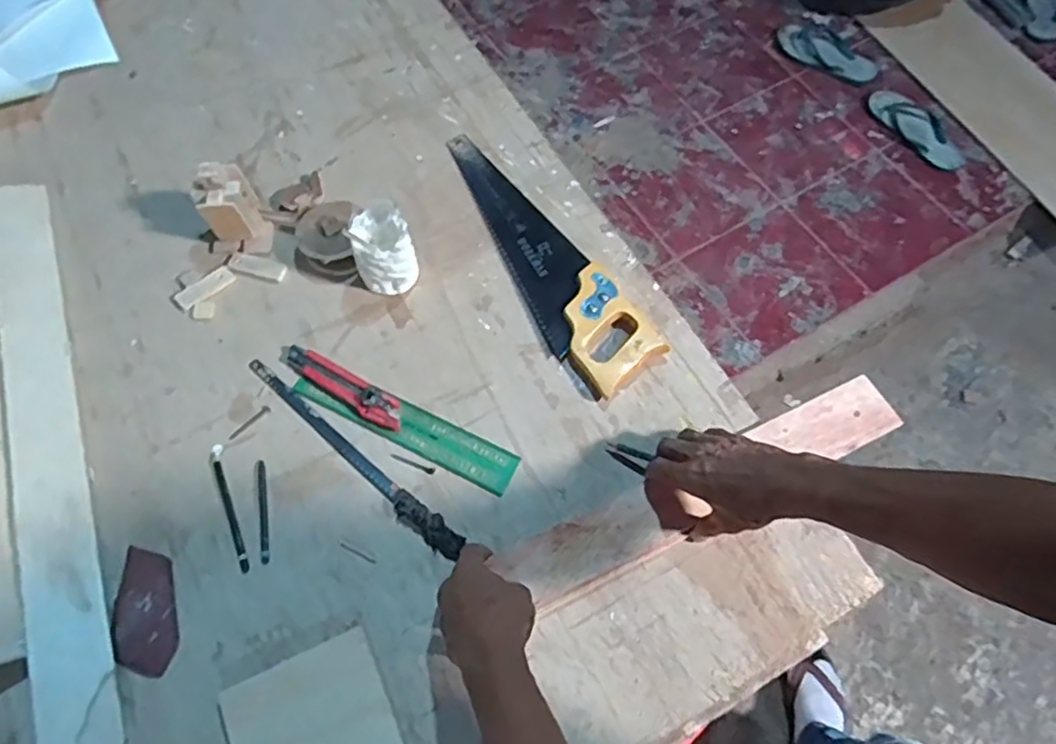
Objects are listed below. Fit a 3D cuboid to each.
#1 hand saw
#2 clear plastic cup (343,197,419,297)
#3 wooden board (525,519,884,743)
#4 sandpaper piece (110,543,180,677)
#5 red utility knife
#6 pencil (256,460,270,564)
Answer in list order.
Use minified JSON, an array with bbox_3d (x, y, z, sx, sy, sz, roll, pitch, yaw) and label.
[{"bbox_3d":[0.012,-0.149,0.801,0.100,0.027,0.399,-27,67,-14],"label":"hand saw"},{"bbox_3d":[-0.159,-0.137,0.749,0.066,0.094,0.069,1,63,-1],"label":"clear plastic cup"},{"bbox_3d":[0.170,0.231,0.631,0.312,0.022,0.140,-24,66,-13],"label":"wooden board"},{"bbox_3d":[-0.345,0.216,0.608,0.049,0.008,0.108,-7,78,-21],"label":"sandpaper piece"},{"bbox_3d":[-0.200,0.010,0.720,0.164,0.019,0.034,30,66,13],"label":"red utility knife"},{"bbox_3d":[-0.262,0.136,0.665,0.011,0.004,0.104,-11,64,-7],"label":"pencil"}]

